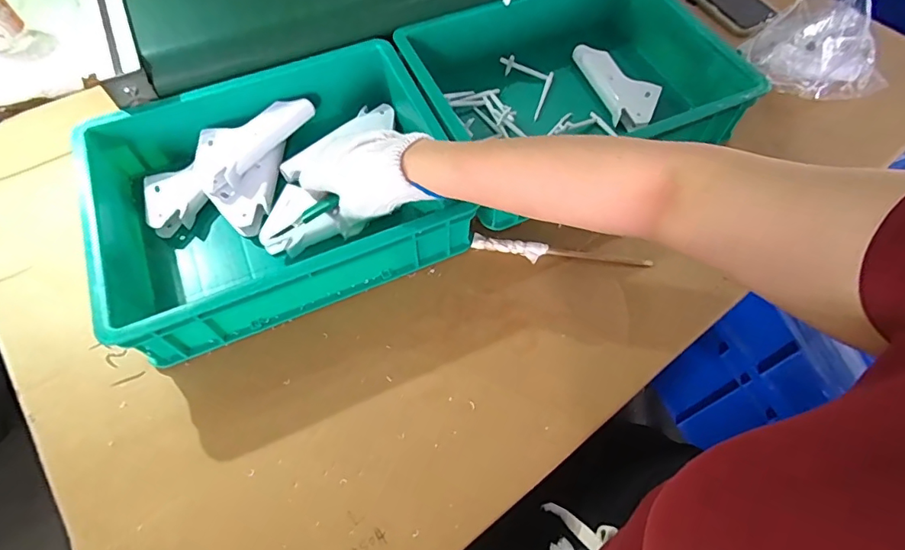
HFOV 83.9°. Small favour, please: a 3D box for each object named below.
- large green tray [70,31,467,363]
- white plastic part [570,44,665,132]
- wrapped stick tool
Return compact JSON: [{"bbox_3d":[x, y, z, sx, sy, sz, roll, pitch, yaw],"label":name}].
[{"bbox_3d":[-0.177,-0.090,0.525,0.346,0.084,0.262,-22,63,-12],"label":"large green tray"},{"bbox_3d":[0.212,-0.243,0.637,0.060,0.022,0.143,-17,61,-10],"label":"white plastic part"},{"bbox_3d":[0.113,-0.021,0.527,0.185,0.011,0.021,9,60,5],"label":"wrapped stick tool"}]

